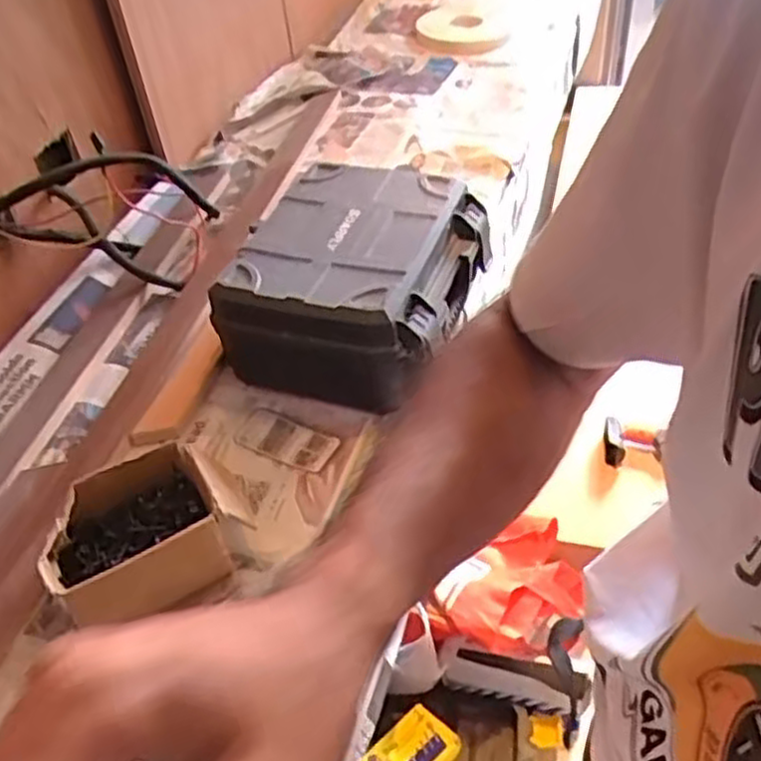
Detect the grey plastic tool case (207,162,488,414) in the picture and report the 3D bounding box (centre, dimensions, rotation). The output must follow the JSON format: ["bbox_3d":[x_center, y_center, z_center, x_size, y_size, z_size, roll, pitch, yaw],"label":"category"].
[{"bbox_3d":[-0.019,-0.105,0.838,0.223,0.130,0.259,12,47,19],"label":"grey plastic tool case"}]

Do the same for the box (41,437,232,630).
[{"bbox_3d":[-0.205,0.134,0.652,0.139,0.071,0.115,-27,47,-19],"label":"box"}]

